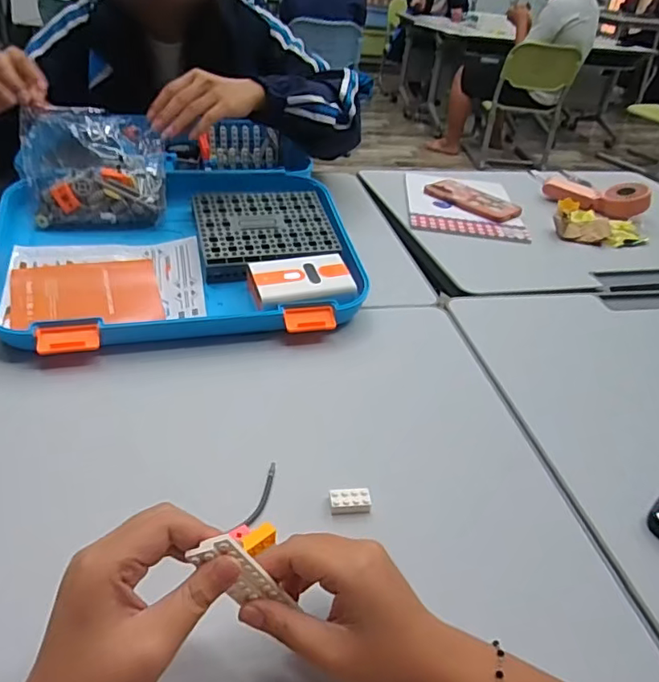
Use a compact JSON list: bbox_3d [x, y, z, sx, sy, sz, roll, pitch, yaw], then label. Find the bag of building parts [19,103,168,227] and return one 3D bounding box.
[{"bbox_3d":[-0.281,-0.210,0.659,0.149,0.141,0.027,-6,-1,-15],"label":"bag of building parts"}]

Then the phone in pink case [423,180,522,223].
[{"bbox_3d":[0.253,-0.253,0.972,0.079,0.018,0.167,-26,47,-37],"label":"phone in pink case"}]

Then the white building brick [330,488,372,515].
[{"bbox_3d":[0.017,0.129,0.436,0.033,0.010,0.017,0,37,-9],"label":"white building brick"}]

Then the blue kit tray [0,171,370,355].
[{"bbox_3d":[-0.173,-0.116,0.650,0.398,0.057,0.303,-7,50,-13],"label":"blue kit tray"}]

